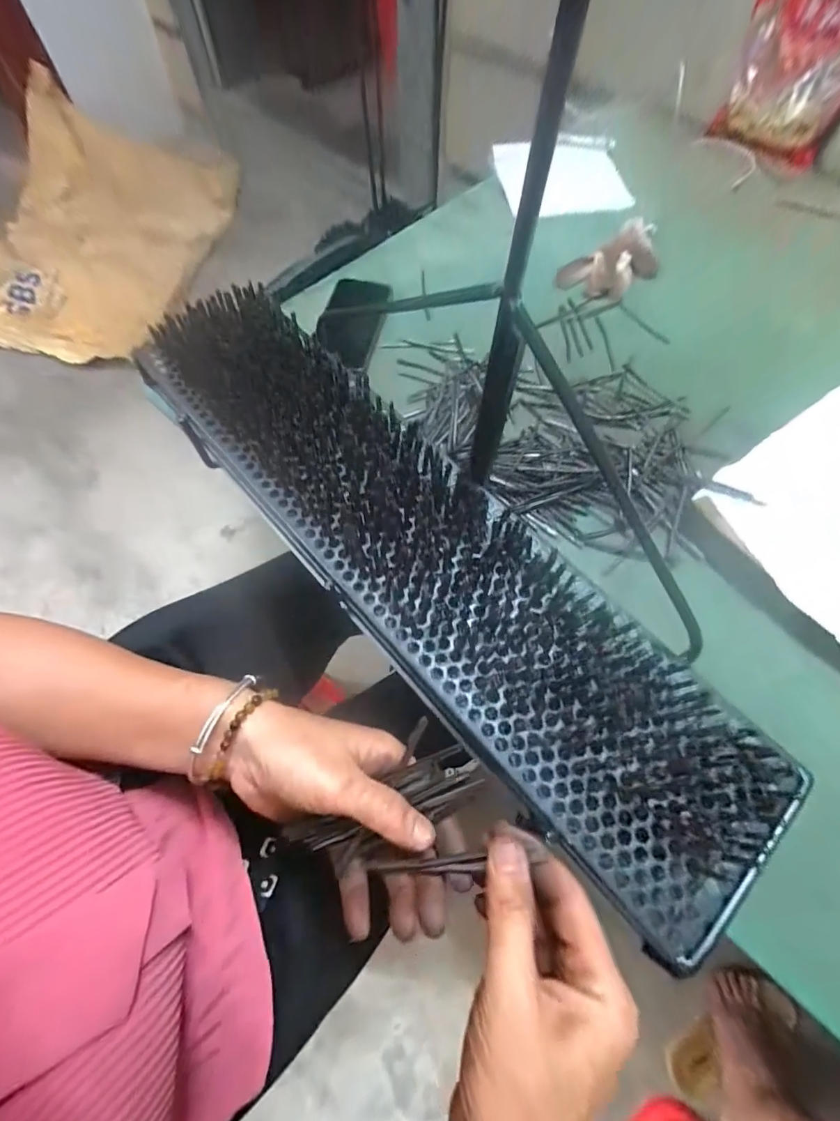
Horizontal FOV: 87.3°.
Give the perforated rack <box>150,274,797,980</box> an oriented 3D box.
[{"bbox_3d":[-0.014,-0.025,0.328,0.142,0.035,0.592,-39,71,-19],"label":"perforated rack"}]

